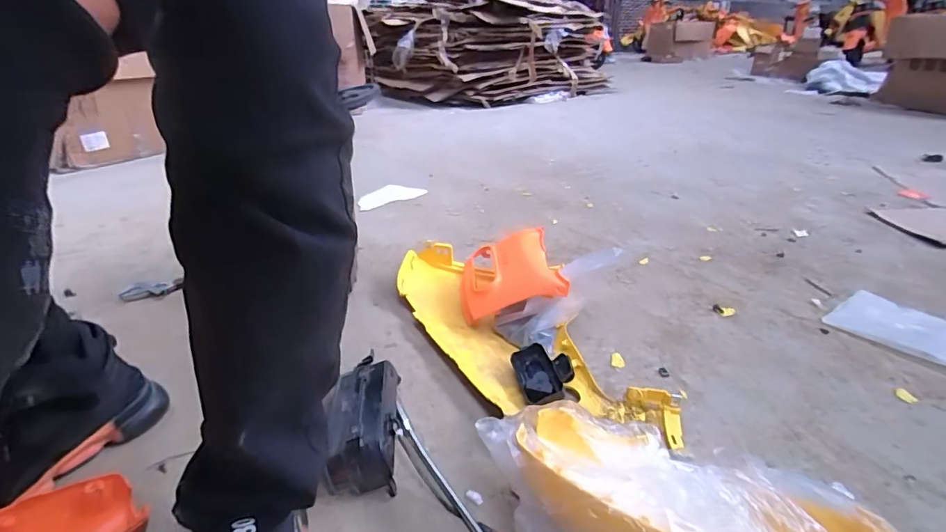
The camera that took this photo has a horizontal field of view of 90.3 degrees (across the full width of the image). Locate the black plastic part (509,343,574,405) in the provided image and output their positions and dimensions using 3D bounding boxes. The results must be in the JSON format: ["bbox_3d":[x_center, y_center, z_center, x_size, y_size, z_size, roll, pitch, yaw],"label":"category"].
[{"bbox_3d":[0.103,0.151,0.653,0.077,0.035,0.126,-4,28,-8],"label":"black plastic part"}]

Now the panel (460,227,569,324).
[{"bbox_3d":[0.057,0.016,0.830,0.183,0.062,0.198,-21,35,7],"label":"panel"}]

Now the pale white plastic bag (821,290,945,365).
[{"bbox_3d":[0.730,0.104,0.783,0.146,0.022,0.212,-16,32,-29],"label":"pale white plastic bag"}]

